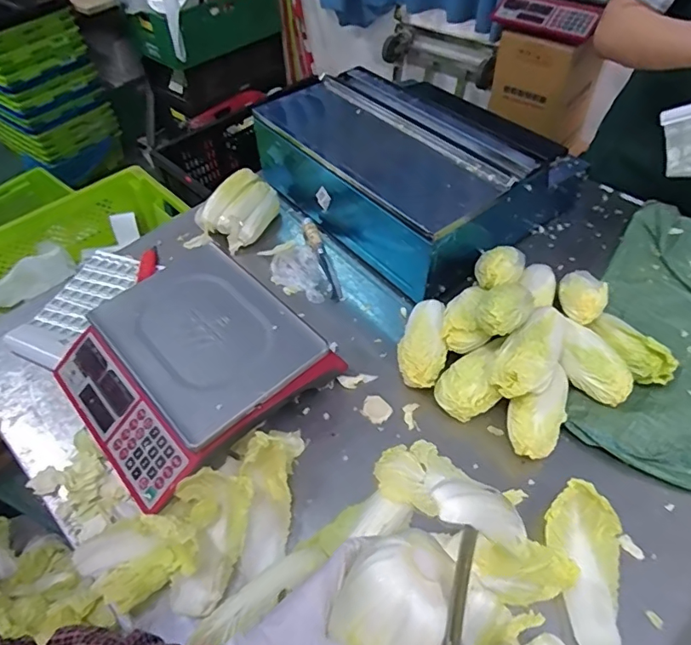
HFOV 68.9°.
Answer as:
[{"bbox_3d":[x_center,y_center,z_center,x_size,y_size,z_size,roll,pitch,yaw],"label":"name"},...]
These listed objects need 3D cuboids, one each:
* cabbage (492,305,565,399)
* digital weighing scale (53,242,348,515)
[{"bbox_3d":[0.259,0.039,0.699,0.073,0.061,0.161,24,55,20],"label":"cabbage"},{"bbox_3d":[-0.219,0.055,0.727,0.301,0.103,0.325,37,60,28],"label":"digital weighing scale"}]

